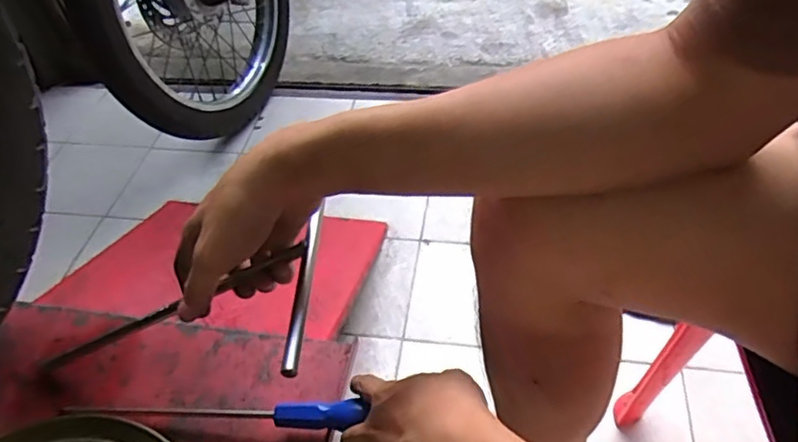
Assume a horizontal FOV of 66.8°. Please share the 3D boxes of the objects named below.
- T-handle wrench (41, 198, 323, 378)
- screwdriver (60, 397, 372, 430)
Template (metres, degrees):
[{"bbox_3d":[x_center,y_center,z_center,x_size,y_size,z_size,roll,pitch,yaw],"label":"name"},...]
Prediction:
[{"bbox_3d":[-0.180,0.094,0.446,0.311,0.017,0.111,-23,39,26],"label":"T-handle wrench"},{"bbox_3d":[-0.150,0.153,0.487,0.253,0.017,0.019,-3,45,13],"label":"screwdriver"}]

